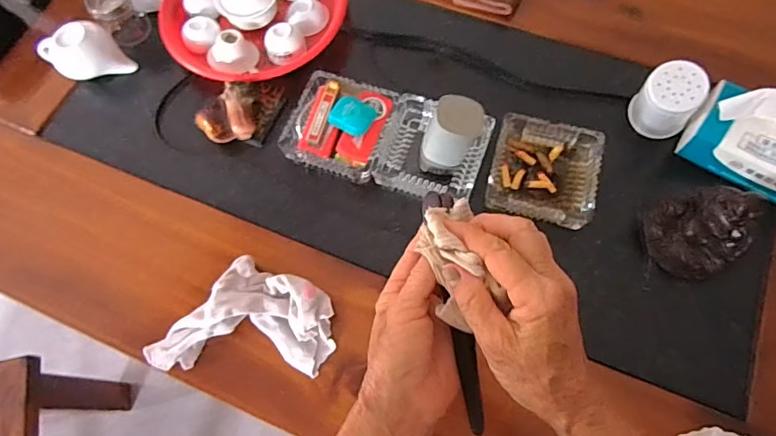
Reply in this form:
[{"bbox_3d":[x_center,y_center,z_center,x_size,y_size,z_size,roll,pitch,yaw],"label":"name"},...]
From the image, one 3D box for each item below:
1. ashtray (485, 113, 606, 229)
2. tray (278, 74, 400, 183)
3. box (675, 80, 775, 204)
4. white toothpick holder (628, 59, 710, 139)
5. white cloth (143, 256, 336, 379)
[{"bbox_3d":[0.188,-0.058,0.593,0.123,0.028,0.124,14,69,9],"label":"ashtray"},{"bbox_3d":[-0.060,-0.122,0.620,0.122,0.057,0.122,18,70,10],"label":"tray"},{"bbox_3d":[0.428,-0.081,0.556,0.164,0.094,0.088,37,74,16],"label":"box"},{"bbox_3d":[0.327,-0.135,0.590,0.067,0.084,0.057,41,75,17],"label":"white toothpick holder"},{"bbox_3d":[-0.153,0.103,0.538,0.186,0.044,0.119,2,68,4],"label":"white cloth"}]

